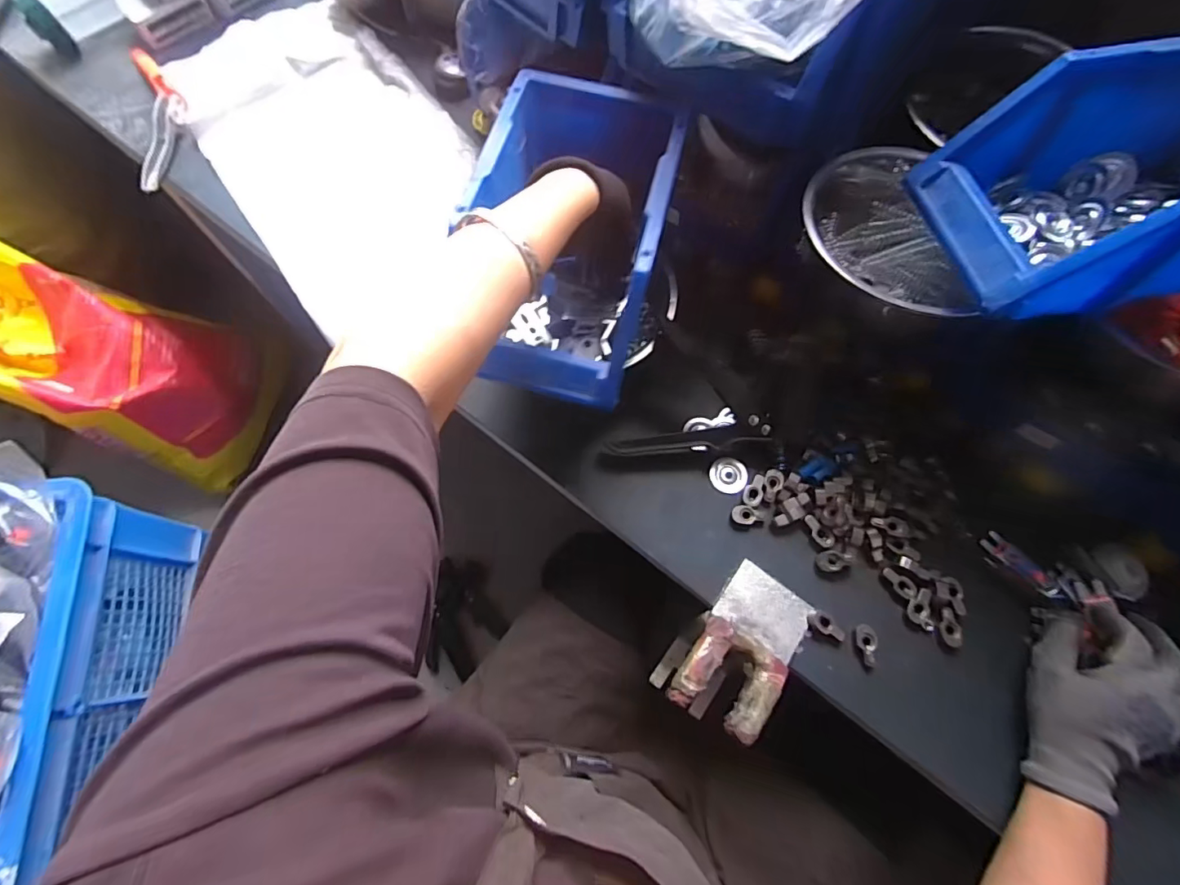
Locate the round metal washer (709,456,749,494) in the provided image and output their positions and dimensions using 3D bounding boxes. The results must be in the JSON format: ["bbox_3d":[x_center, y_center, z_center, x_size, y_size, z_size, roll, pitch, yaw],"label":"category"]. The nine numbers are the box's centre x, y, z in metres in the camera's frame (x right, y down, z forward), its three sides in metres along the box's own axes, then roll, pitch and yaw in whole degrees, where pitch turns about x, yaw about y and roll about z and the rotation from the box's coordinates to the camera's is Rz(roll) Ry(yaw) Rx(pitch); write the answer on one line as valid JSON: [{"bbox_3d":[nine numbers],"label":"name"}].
[{"bbox_3d":[0.137,0.032,0.507,0.035,0.004,0.035,1,71,-1],"label":"round metal washer"}]

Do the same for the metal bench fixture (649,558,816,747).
[{"bbox_3d":[0.128,0.173,0.440,0.085,0.041,0.138,41,75,12],"label":"metal bench fixture"}]

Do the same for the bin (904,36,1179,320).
[{"bbox_3d":[0.390,-0.189,0.359,0.246,0.108,0.157,-8,71,-4],"label":"bin"}]

